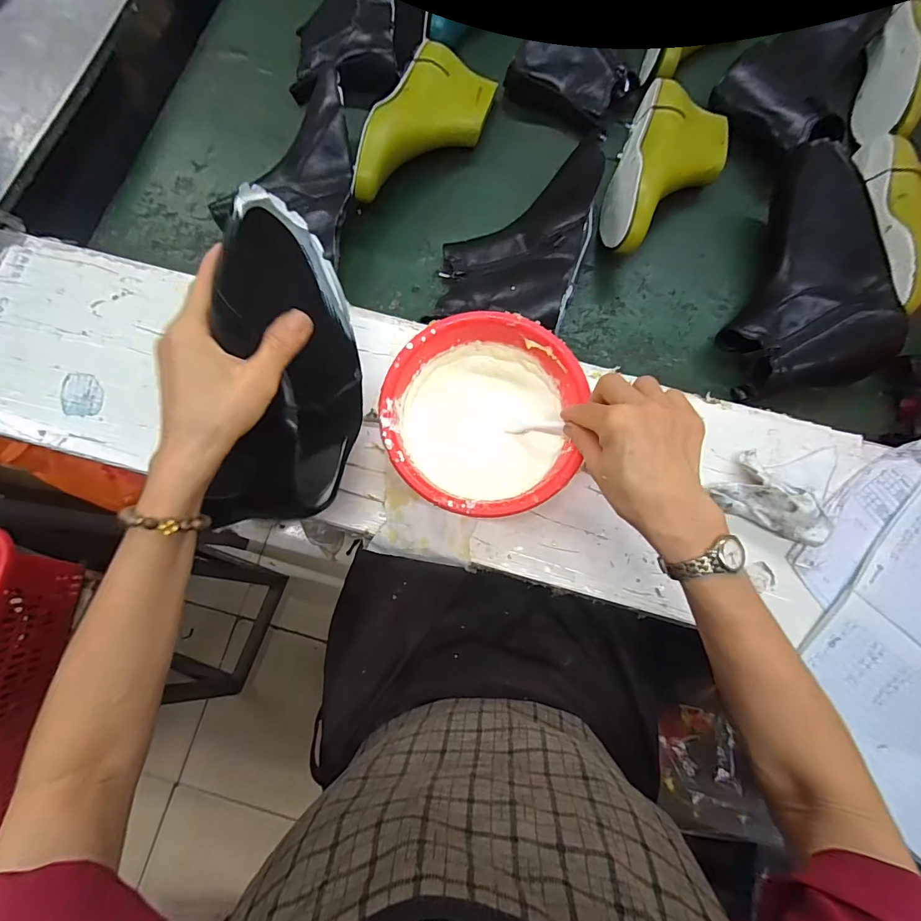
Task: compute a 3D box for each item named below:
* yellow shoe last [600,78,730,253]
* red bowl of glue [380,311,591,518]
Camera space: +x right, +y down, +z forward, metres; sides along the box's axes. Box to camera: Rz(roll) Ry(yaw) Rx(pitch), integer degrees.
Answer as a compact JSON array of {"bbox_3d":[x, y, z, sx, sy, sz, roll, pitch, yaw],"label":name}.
[{"bbox_3d":[0.250,-0.347,0.534,0.123,0.076,0.256,21,79,4],"label":"yellow shoe last"},{"bbox_3d":[0.020,-0.040,0.438,0.178,0.077,0.186,0,78,0],"label":"red bowl of glue"}]

